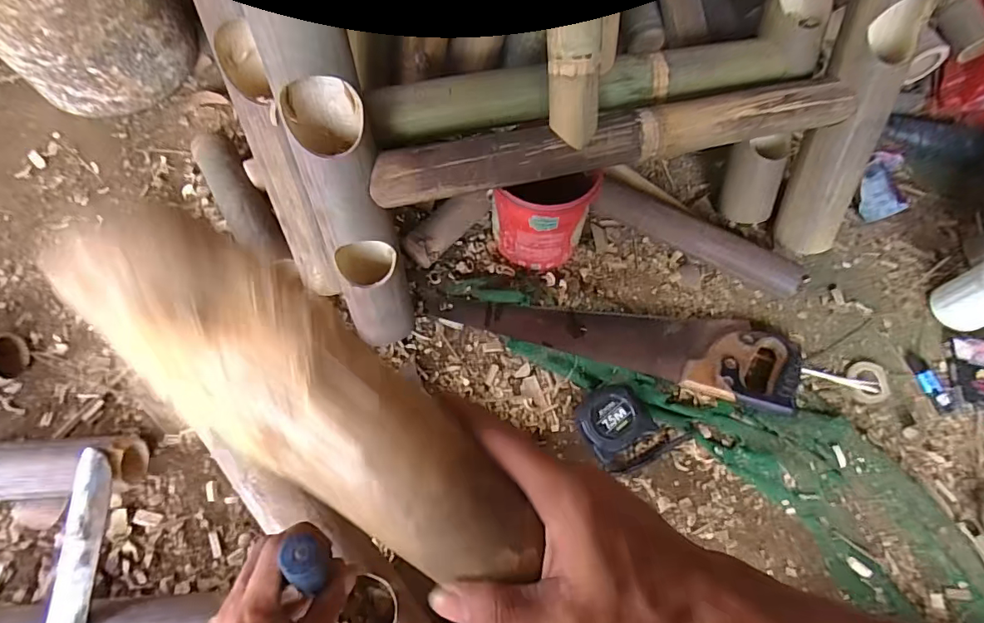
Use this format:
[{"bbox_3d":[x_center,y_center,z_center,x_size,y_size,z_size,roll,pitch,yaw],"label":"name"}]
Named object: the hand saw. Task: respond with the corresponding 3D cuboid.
[{"bbox_3d":[0.167,0.020,0.680,0.499,0.036,0.124,16,68,5],"label":"hand saw"}]

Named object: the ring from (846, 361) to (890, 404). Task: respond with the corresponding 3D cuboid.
[{"bbox_3d":[0.519,0.095,0.677,0.054,0.008,0.056,1,68,-1],"label":"ring"}]

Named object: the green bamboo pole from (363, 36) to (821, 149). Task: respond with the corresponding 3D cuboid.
[{"bbox_3d":[0.123,-0.271,0.589,0.531,0.048,0.070,-12,68,-6],"label":"green bamboo pole"}]

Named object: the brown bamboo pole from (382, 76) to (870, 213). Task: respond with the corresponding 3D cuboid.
[{"bbox_3d":[0.146,-0.200,0.564,0.567,0.046,0.058,-11,68,-6],"label":"brown bamboo pole"}]

